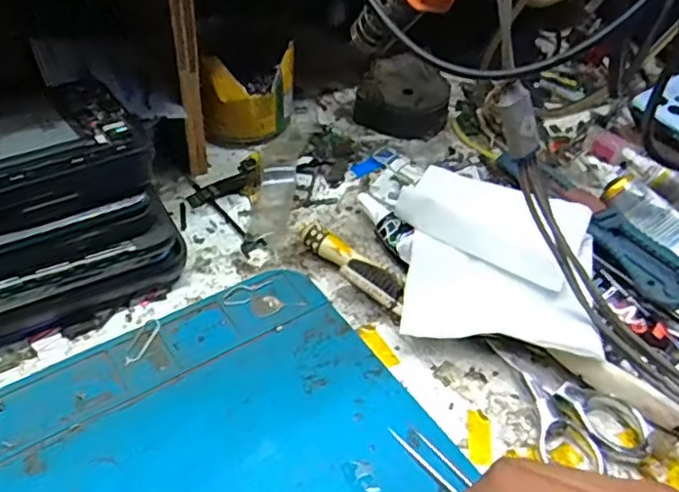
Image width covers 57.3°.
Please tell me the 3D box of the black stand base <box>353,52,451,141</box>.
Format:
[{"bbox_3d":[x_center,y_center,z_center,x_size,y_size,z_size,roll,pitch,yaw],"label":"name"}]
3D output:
[{"bbox_3d":[0.049,-0.107,0.432,0.060,0.031,0.065,18,46,12],"label":"black stand base"}]

